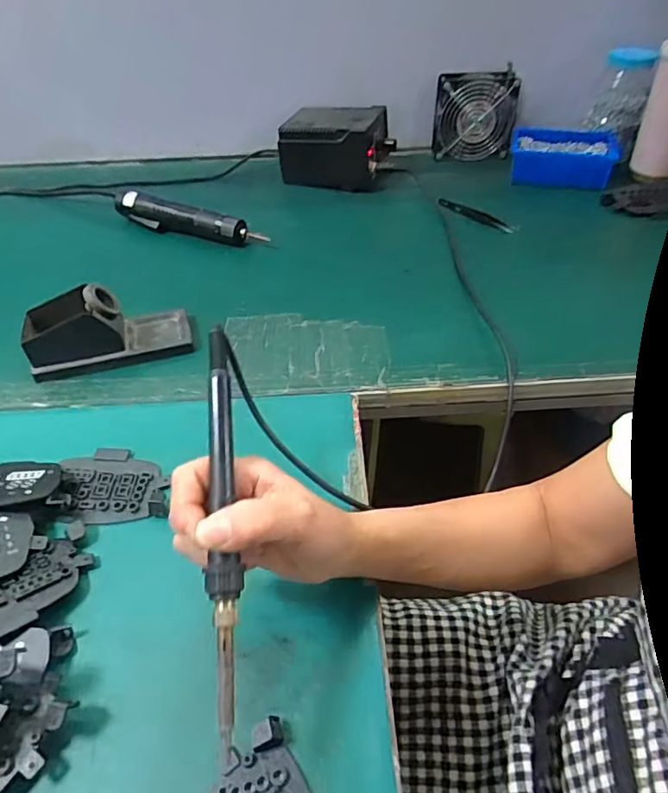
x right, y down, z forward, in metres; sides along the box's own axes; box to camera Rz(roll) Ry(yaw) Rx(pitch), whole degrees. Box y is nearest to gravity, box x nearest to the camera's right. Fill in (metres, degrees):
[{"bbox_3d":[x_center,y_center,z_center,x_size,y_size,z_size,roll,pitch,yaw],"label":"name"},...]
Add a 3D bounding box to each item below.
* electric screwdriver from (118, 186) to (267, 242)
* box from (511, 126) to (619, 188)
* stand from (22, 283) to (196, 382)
[{"bbox_3d":[-0.199,-0.238,0.722,0.235,0.035,0.042,19,47,20],"label":"electric screwdriver"},{"bbox_3d":[0.338,-0.354,0.799,0.144,0.050,0.098,9,47,11],"label":"box"},{"bbox_3d":[-0.225,-0.073,0.537,0.154,0.065,0.071,-14,45,-12],"label":"stand"}]

